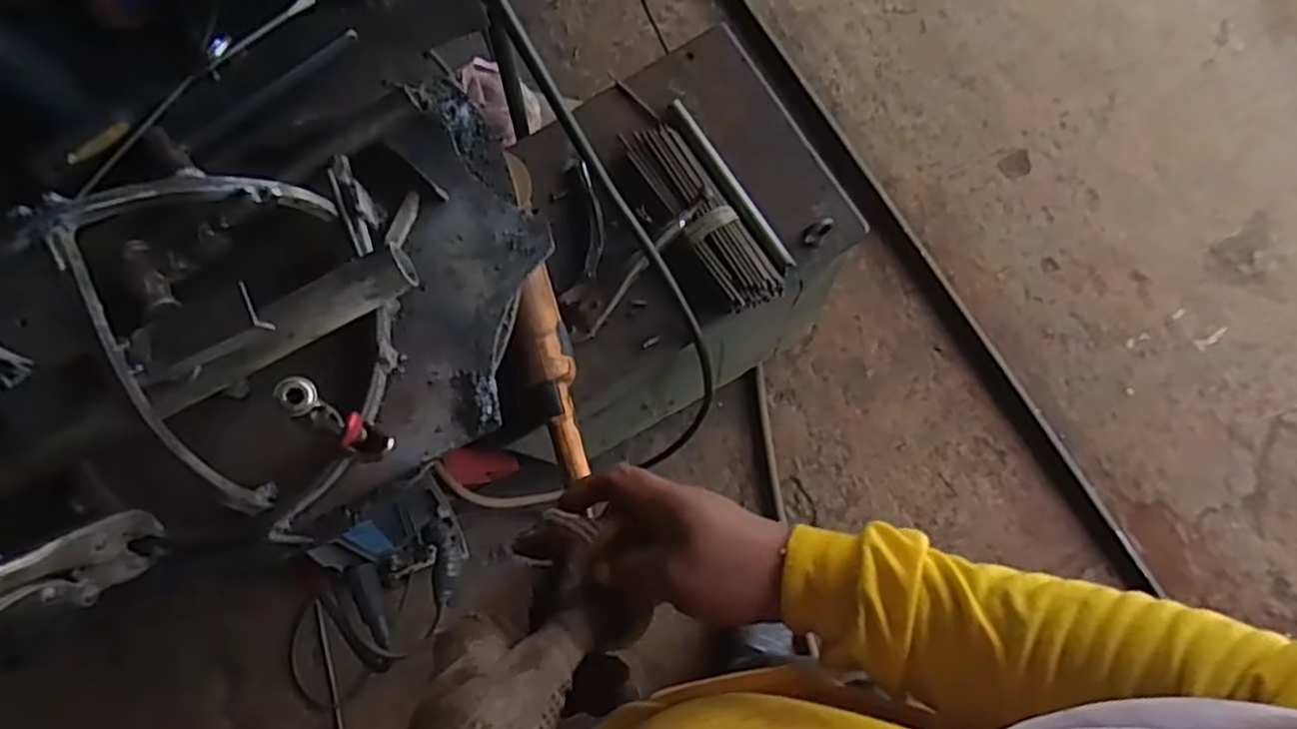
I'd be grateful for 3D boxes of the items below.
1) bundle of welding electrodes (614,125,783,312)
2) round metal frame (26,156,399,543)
[{"bbox_3d":[0.059,-0.173,0.807,0.063,0.023,0.245,-31,77,-4],"label":"bundle of welding electrodes"},{"bbox_3d":[-0.221,-0.028,0.439,0.165,0.113,0.201,-33,77,-5],"label":"round metal frame"}]

